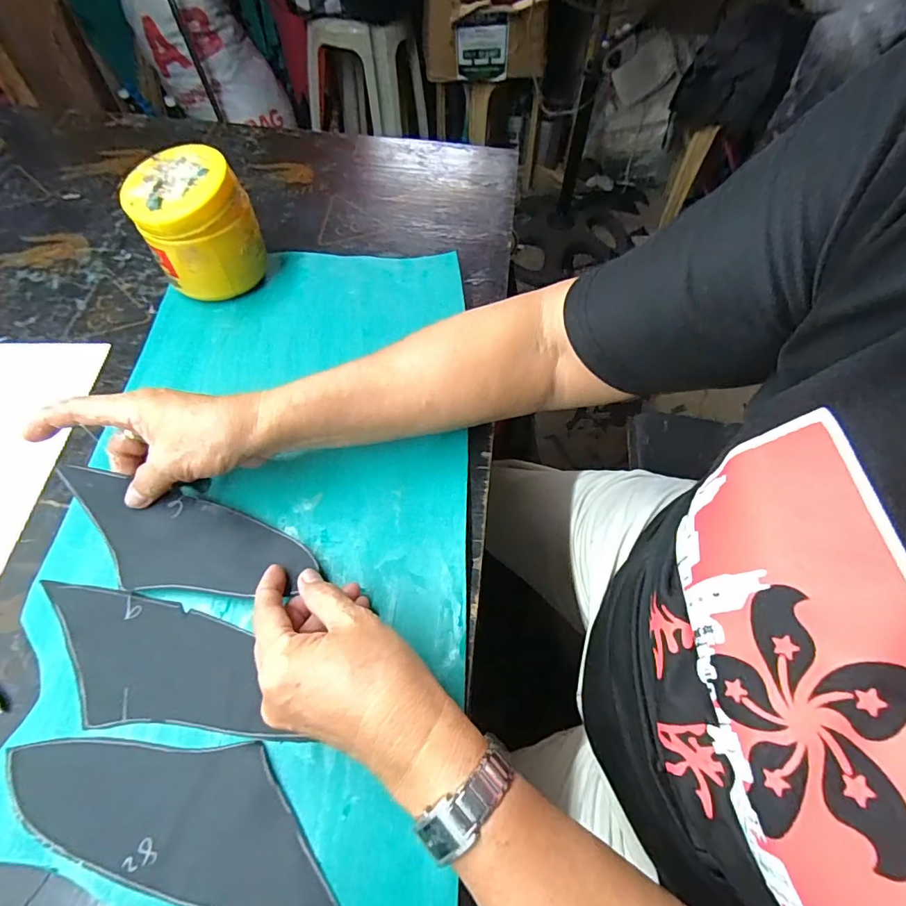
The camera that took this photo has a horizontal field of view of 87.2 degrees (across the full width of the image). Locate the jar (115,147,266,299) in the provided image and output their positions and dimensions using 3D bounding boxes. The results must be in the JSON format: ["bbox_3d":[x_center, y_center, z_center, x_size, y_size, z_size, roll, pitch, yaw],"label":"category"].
[{"bbox_3d":[-0.226,-0.201,0.431,0.093,0.103,0.086,-25,62,-15],"label":"jar"}]

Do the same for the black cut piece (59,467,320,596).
[{"bbox_3d":[-0.184,0.060,0.322,0.167,0.019,0.064,17,60,0],"label":"black cut piece"}]

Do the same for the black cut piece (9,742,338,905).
[{"bbox_3d":[-0.149,0.195,0.258,0.189,0.004,0.066,9,56,5],"label":"black cut piece"}]

